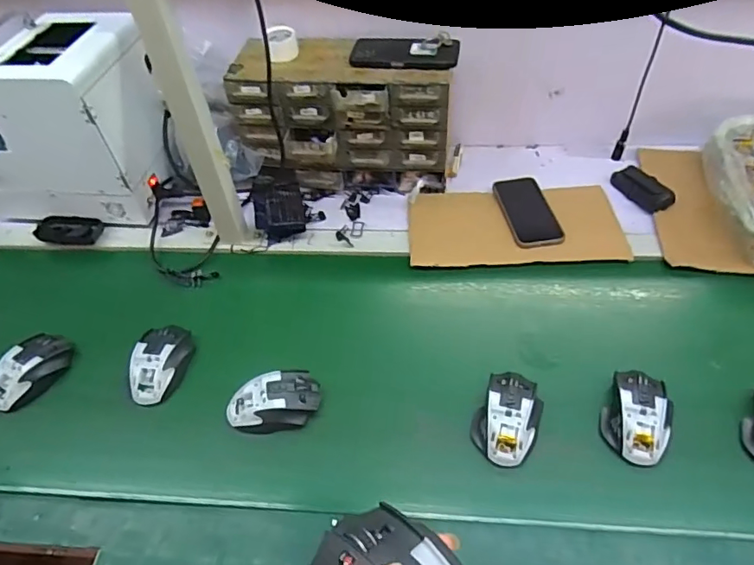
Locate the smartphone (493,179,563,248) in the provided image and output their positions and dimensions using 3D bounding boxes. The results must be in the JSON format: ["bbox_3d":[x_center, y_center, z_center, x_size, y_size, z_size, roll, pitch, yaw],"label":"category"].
[{"bbox_3d":[0.247,-0.119,0.858,0.079,0.006,0.153,-8,50,-3],"label":"smartphone"}]

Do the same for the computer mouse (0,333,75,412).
[{"bbox_3d":[-0.483,0.117,0.722,0.071,0.037,0.120,27,57,24],"label":"computer mouse"}]

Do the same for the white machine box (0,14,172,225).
[{"bbox_3d":[-0.538,-0.262,0.877,0.306,0.276,0.199,3,51,7],"label":"white machine box"}]

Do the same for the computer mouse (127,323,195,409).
[{"bbox_3d":[-0.295,0.108,0.710,0.068,0.037,0.113,5,51,8],"label":"computer mouse"}]

